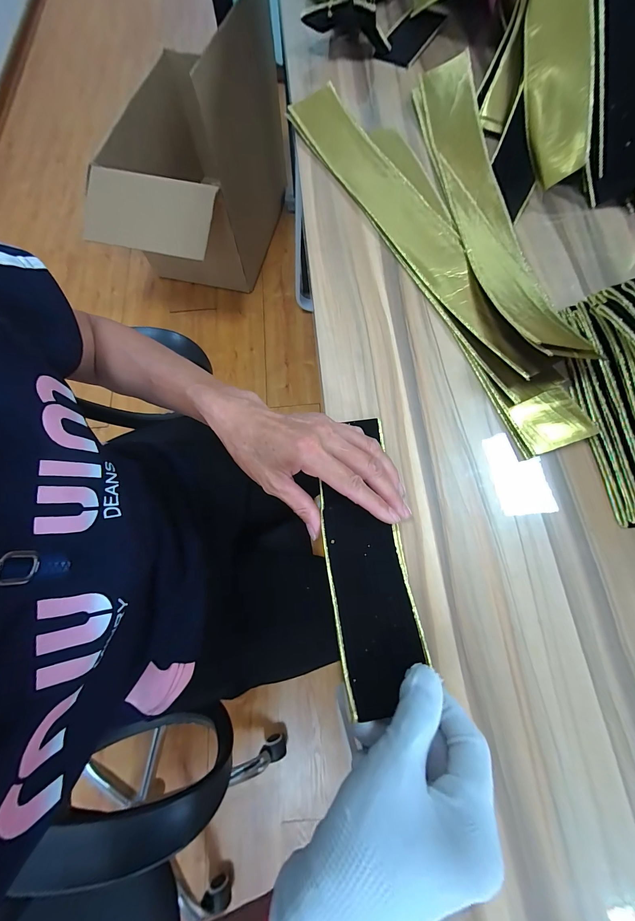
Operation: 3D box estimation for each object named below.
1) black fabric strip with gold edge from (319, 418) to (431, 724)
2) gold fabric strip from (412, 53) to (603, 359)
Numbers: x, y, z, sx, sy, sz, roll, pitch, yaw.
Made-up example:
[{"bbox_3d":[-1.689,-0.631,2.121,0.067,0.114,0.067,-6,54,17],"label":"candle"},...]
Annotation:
[{"bbox_3d":[0.036,0.063,0.238,0.060,0.017,0.205,-5,64,0],"label":"black fabric strip with gold edge"},{"bbox_3d":[0.181,-0.290,0.329,0.065,0.046,0.437,-6,74,0],"label":"gold fabric strip"}]

